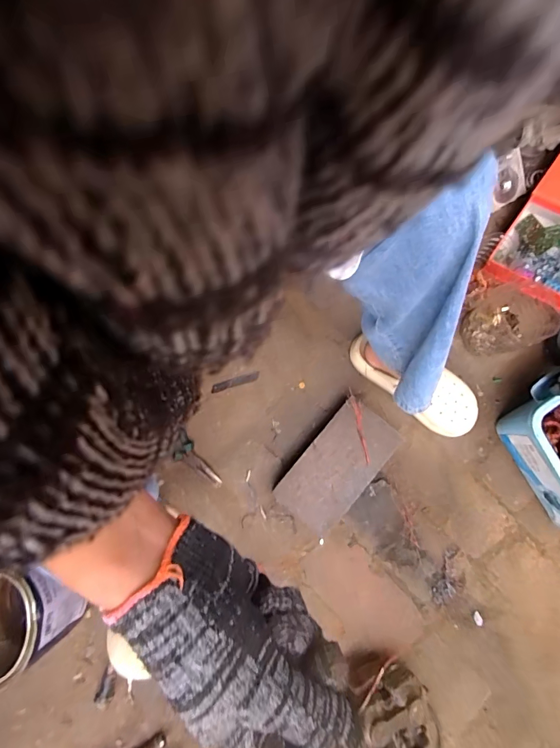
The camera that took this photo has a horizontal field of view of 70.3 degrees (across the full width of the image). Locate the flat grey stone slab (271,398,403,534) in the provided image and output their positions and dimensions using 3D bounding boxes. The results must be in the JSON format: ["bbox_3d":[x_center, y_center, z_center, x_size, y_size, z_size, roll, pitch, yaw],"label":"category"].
[{"bbox_3d":[0.101,0.162,0.712,0.119,0.054,0.224,40,84,6],"label":"flat grey stone slab"}]

